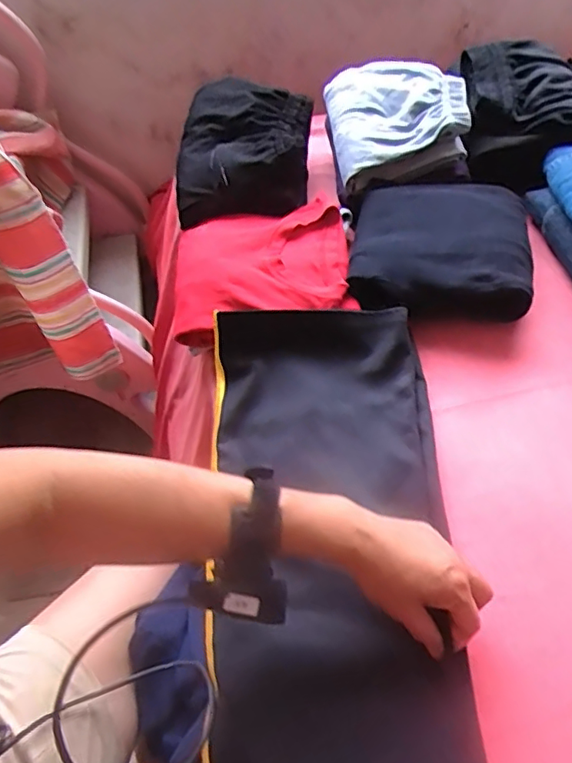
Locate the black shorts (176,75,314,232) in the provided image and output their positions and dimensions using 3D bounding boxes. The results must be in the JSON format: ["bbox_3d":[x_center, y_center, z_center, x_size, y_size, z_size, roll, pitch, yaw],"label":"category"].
[{"bbox_3d":[-0.060,-0.335,0.835,0.187,0.102,0.233,0,51,4],"label":"black shorts"}]

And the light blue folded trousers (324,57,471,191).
[{"bbox_3d":[0.156,-0.384,0.832,0.184,0.071,0.201,-10,51,-4],"label":"light blue folded trousers"}]

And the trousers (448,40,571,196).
[{"bbox_3d":[0.350,-0.399,0.857,0.186,0.096,0.254,5,52,8],"label":"trousers"}]

